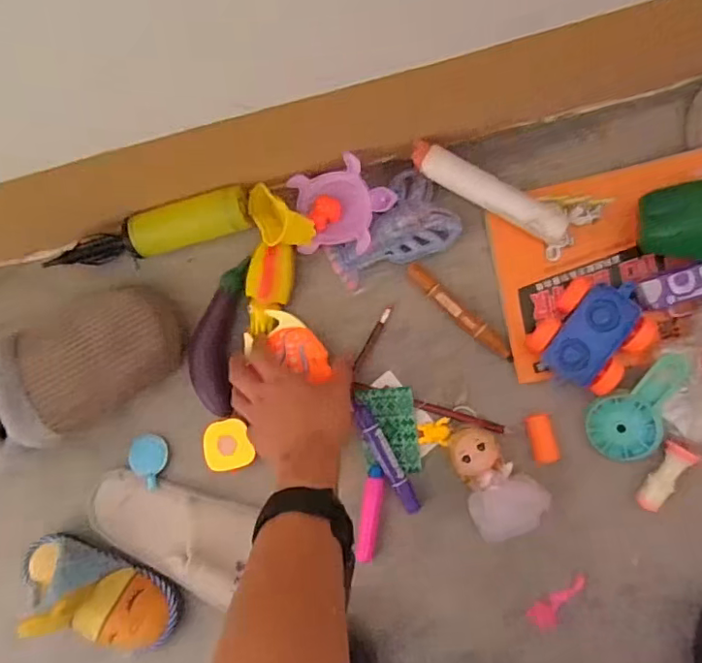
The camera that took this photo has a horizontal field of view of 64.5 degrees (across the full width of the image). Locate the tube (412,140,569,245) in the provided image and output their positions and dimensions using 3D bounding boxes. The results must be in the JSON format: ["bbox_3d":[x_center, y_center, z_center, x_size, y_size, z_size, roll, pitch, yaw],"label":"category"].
[{"bbox_3d":[0.128,-0.129,0.520,0.153,0.028,0.034,29,94,9],"label":"tube"}]

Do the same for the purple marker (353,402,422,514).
[{"bbox_3d":[0.034,0.122,0.540,0.019,0.012,0.116,-32,85,8],"label":"purple marker"}]

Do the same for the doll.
[{"bbox_3d":[0.125,0.139,0.508,0.066,0.041,0.099,-45,83,6],"label":"doll"}]

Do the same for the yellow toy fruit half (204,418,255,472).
[{"bbox_3d":[-0.122,0.112,0.549,0.045,0.015,0.048,-20,86,9],"label":"yellow toy fruit half"}]

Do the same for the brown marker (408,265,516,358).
[{"bbox_3d":[0.103,-0.018,0.530,0.127,0.013,0.018,43,96,7],"label":"brown marker"}]

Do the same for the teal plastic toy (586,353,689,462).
[{"bbox_3d":[0.254,0.066,0.490,0.058,0.011,0.105,33,108,8],"label":"teal plastic toy"}]

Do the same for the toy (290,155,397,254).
[{"bbox_3d":[-0.007,-0.118,0.538,0.098,0.033,0.086,-9,88,9],"label":"toy"}]

